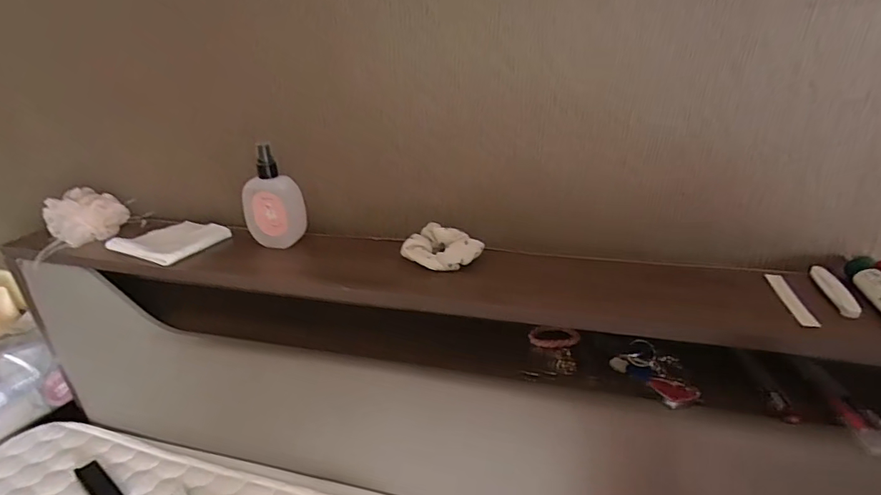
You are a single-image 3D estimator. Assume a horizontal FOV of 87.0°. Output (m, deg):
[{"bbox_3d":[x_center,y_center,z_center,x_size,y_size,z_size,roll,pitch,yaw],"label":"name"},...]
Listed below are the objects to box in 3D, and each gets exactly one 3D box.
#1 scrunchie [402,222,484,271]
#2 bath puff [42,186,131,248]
[{"bbox_3d":[0.003,0.000,0.521,0.083,0.028,0.062,13,29,31],"label":"scrunchie"},{"bbox_3d":[-0.480,-0.045,0.632,0.065,0.057,0.077,12,28,29],"label":"bath puff"}]

